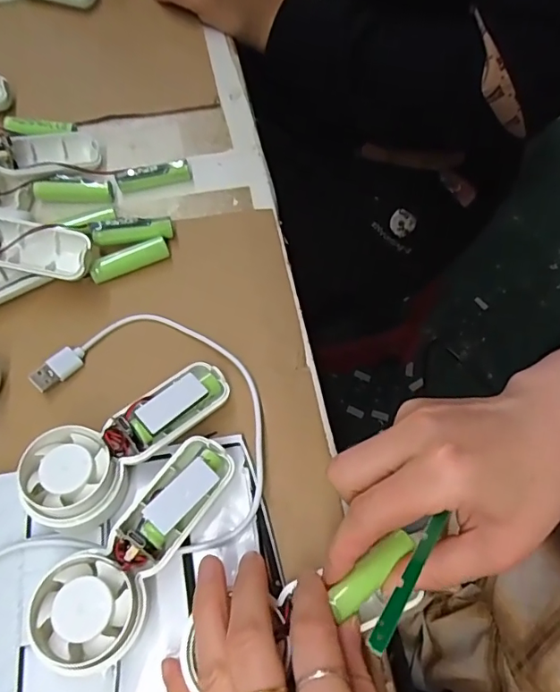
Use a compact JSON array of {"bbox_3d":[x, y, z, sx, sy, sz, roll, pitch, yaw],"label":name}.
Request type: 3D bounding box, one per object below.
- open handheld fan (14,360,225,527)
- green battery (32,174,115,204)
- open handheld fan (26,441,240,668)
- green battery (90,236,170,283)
[{"bbox_3d":[-0.077,0.044,0.259,0.043,0.034,0.107,39,70,17],"label":"open handheld fan"},{"bbox_3d":[-0.142,-0.107,0.345,0.050,0.014,0.012,-3,64,-2],"label":"green battery"},{"bbox_3d":[-0.065,0.089,0.233,0.043,0.031,0.107,26,66,12],"label":"open handheld fan"},{"bbox_3d":[-0.095,-0.054,0.318,0.049,0.015,0.011,-22,66,-11],"label":"green battery"}]

